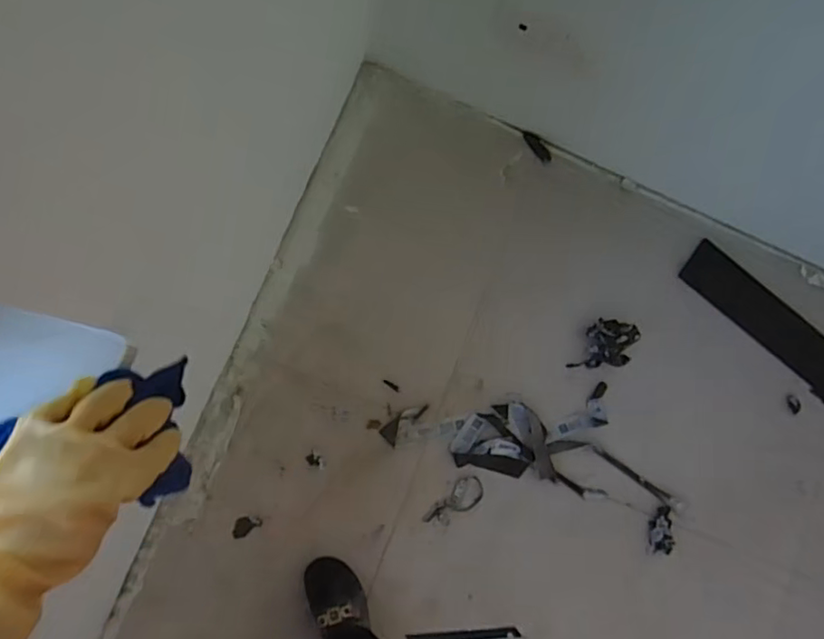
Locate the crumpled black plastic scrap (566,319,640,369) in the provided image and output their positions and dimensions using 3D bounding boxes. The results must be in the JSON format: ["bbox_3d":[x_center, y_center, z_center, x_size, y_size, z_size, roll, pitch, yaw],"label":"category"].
[{"bbox_3d":[0.355,0.045,1.082,0.108,0.058,0.093,6,83,-6],"label":"crumpled black plastic scrap"}]

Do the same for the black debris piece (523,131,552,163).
[{"bbox_3d":[0.249,-0.343,1.155,0.028,0.009,0.074,-37,88,-9],"label":"black debris piece"}]

